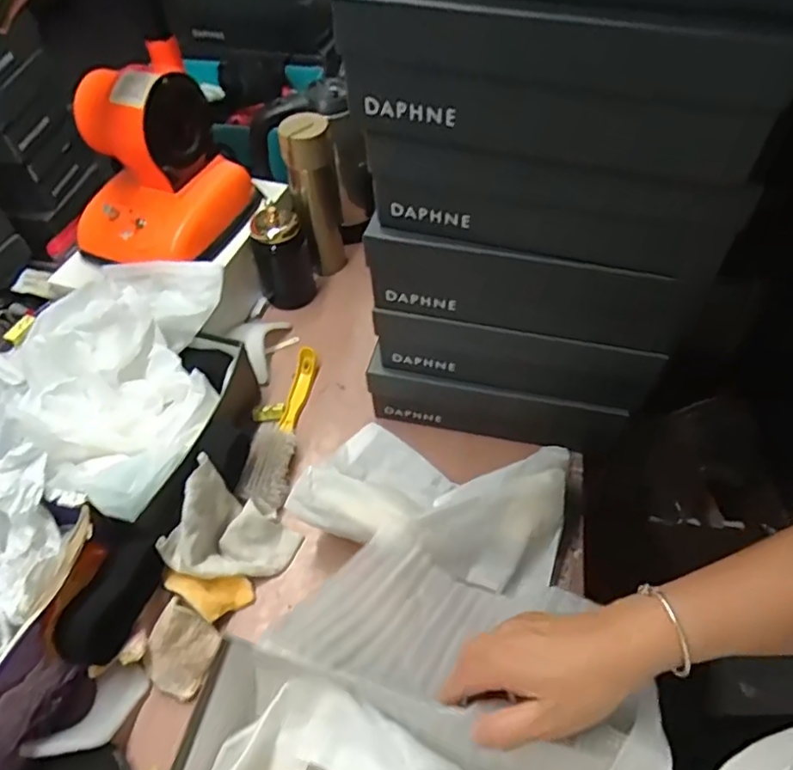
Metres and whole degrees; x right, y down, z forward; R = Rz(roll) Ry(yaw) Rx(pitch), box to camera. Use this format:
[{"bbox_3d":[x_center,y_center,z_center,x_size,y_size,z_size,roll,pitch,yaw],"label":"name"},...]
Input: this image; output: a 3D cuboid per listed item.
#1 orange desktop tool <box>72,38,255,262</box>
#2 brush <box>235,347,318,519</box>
[{"bbox_3d":[-0.319,-0.291,0.752,0.160,0.192,0.183,14,54,14],"label":"orange desktop tool"},{"bbox_3d":[-0.147,0.053,0.751,0.055,0.035,0.237,3,53,6],"label":"brush"}]

